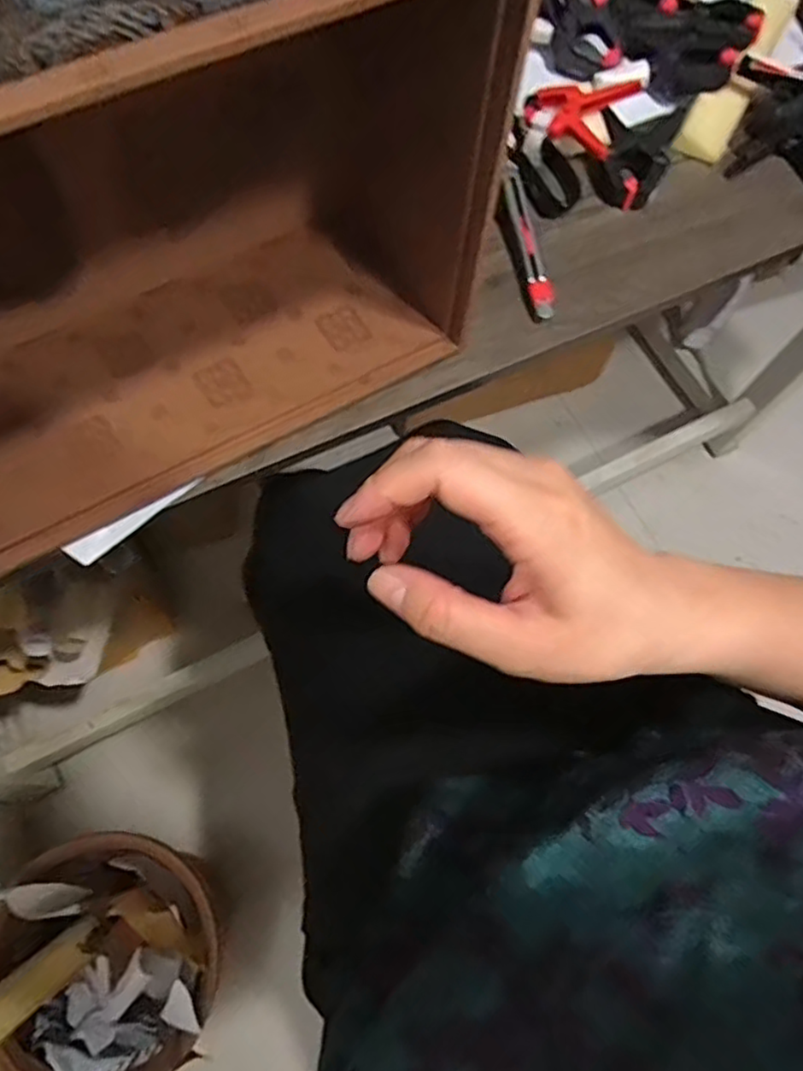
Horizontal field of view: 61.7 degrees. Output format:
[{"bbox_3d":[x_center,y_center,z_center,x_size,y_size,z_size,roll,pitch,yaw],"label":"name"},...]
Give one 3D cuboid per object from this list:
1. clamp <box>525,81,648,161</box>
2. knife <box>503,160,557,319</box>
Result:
[{"bbox_3d":[0.139,-0.338,0.542,0.085,0.020,0.069,23,78,20],"label":"clamp"},{"bbox_3d":[0.095,-0.227,0.510,0.016,0.014,0.140,-9,70,-6],"label":"knife"}]

